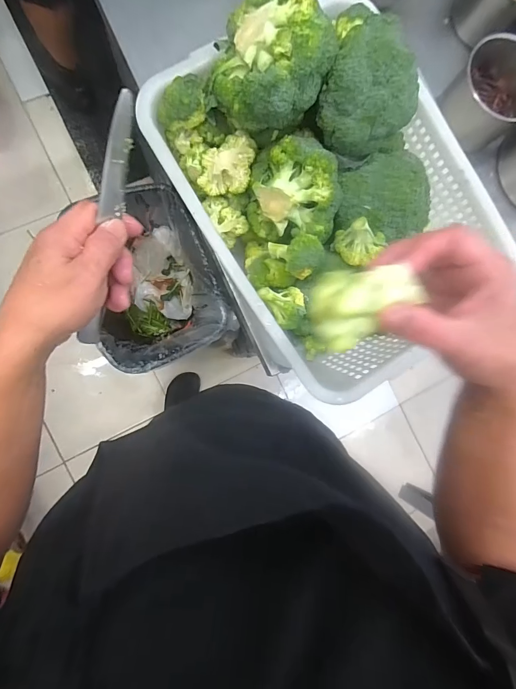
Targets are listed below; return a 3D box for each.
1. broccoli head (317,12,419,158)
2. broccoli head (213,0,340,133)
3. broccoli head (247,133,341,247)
[{"bbox_3d":[0.114,-0.243,0.349,0.095,0.073,0.091,0,87,-9],"label":"broccoli head"},{"bbox_3d":[0.013,-0.255,0.317,0.096,0.067,0.095,0,87,-9],"label":"broccoli head"},{"bbox_3d":[0.039,-0.158,0.373,0.089,0.073,0.080,7,86,-9],"label":"broccoli head"}]

